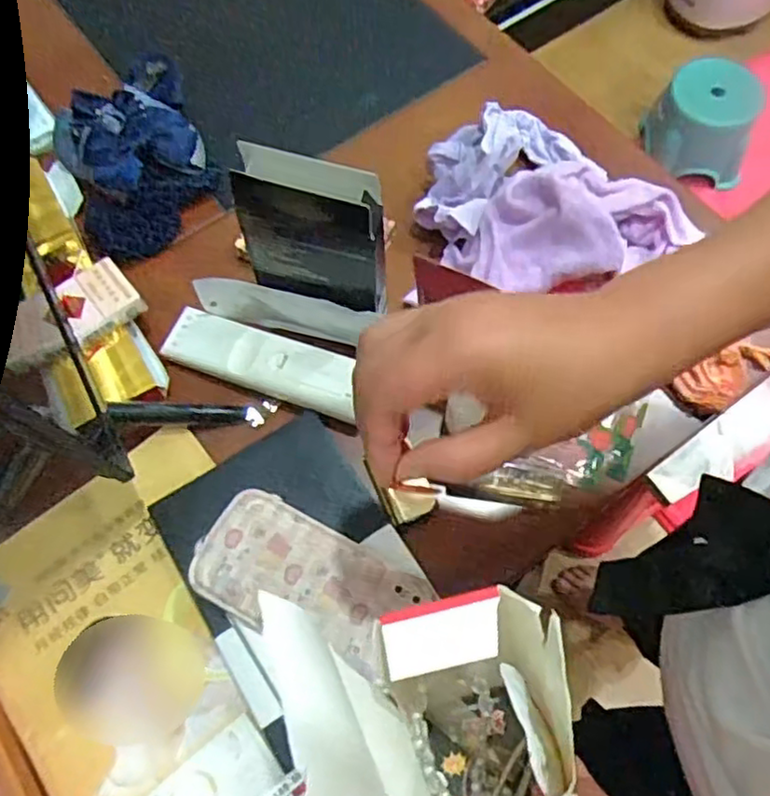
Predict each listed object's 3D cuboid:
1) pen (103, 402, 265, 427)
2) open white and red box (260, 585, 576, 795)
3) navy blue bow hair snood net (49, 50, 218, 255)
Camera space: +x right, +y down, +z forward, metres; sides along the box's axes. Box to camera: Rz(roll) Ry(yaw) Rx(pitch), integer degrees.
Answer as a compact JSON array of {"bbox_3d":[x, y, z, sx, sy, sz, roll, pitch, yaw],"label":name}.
[{"bbox_3d":[-0.154,0.012,0.521,0.114,0.014,0.016,3,65,-20],"label":"pen"},{"bbox_3d":[0.019,0.143,0.302,0.112,0.165,0.096,-6,67,0],"label":"open white and red box"},{"bbox_3d":[-0.228,-0.218,0.613,0.127,0.047,0.169,-24,68,-8],"label":"navy blue bow hair snood net"}]

